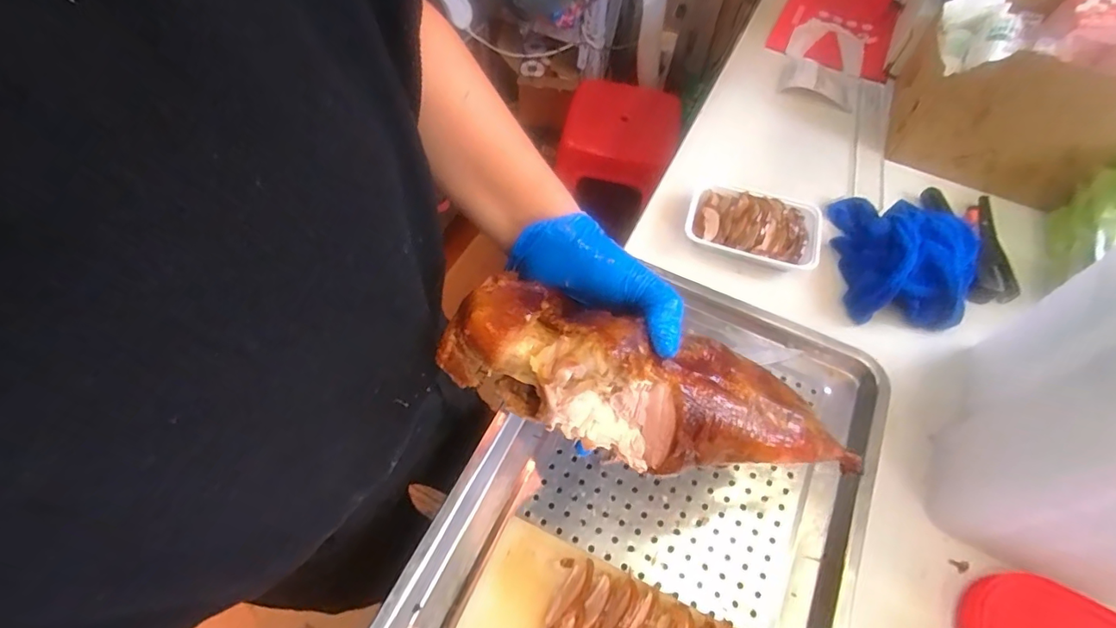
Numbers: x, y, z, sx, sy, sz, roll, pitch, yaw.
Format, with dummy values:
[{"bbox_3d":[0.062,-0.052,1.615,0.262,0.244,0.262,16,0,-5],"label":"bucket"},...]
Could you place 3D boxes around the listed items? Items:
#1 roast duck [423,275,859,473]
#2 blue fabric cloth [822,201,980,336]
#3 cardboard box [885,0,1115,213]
[{"bbox_3d":[0.059,0.044,0.307,0.249,0.076,0.071,19,59,-11],"label":"roast duck"},{"bbox_3d":[0.418,-0.079,0.622,0.127,0.061,0.196,6,59,1],"label":"blue fabric cloth"},{"bbox_3d":[0.657,-0.286,0.678,0.321,0.190,0.211,23,61,11],"label":"cardboard box"}]

